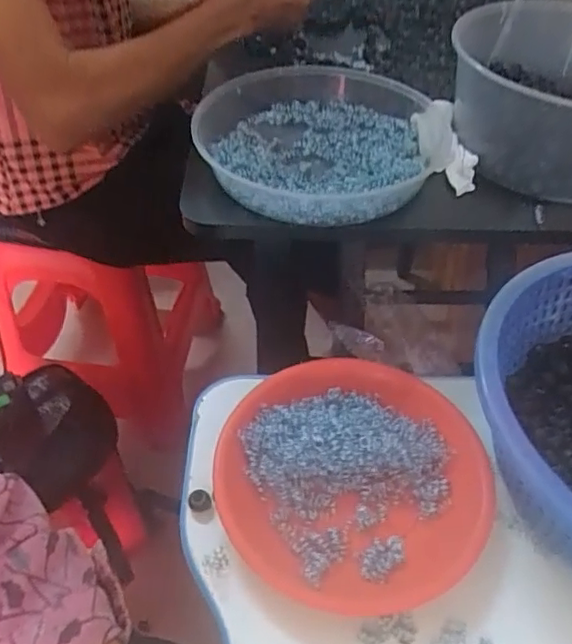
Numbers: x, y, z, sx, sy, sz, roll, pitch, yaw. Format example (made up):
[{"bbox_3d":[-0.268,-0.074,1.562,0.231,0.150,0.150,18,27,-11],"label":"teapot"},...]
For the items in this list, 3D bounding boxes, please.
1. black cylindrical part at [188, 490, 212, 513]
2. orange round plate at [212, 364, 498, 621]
[{"bbox_3d":[-0.062,0.129,0.421,0.016,0.009,0.014,1,47,0],"label":"black cylindrical part"},{"bbox_3d":[0.049,0.107,0.423,0.186,0.033,0.187,0,47,0],"label":"orange round plate"}]

